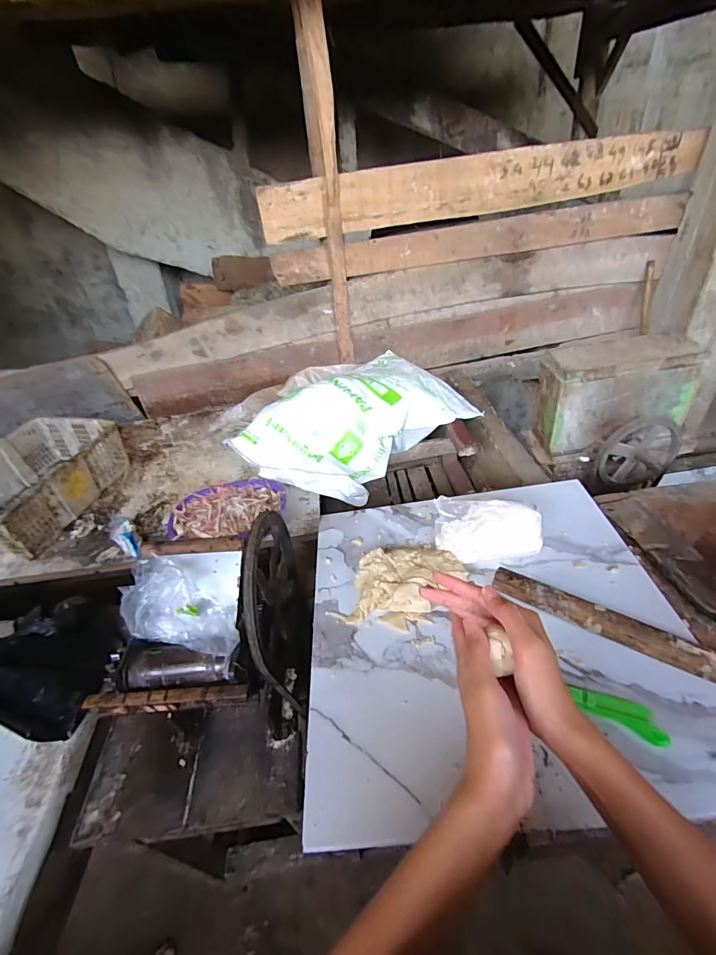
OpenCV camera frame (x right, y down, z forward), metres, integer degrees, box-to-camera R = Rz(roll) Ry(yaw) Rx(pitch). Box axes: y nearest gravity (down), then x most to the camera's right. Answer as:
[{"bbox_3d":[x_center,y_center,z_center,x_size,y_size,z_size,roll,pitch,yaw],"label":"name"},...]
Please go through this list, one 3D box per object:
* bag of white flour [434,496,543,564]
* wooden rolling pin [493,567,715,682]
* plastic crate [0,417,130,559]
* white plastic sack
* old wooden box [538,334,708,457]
[{"bbox_3d":[0.203,0.085,0.649,0.158,0.071,0.076,-1,39,9],"label":"bag of white flour"},{"bbox_3d":[0.320,0.186,0.529,0.286,0.022,0.029,19,46,29],"label":"wooden rolling pin"},{"bbox_3d":[-0.998,0.013,1.272,0.346,0.161,0.484,4,40,14],"label":"plastic crate"},{"bbox_3d":[0.000,-0.177,1.259,0.641,0.191,0.384,-33,45,-28],"label":"white plastic sack"},{"bbox_3d":[0.665,-0.218,1.078,0.351,0.238,0.147,-7,39,0],"label":"old wooden box"}]

